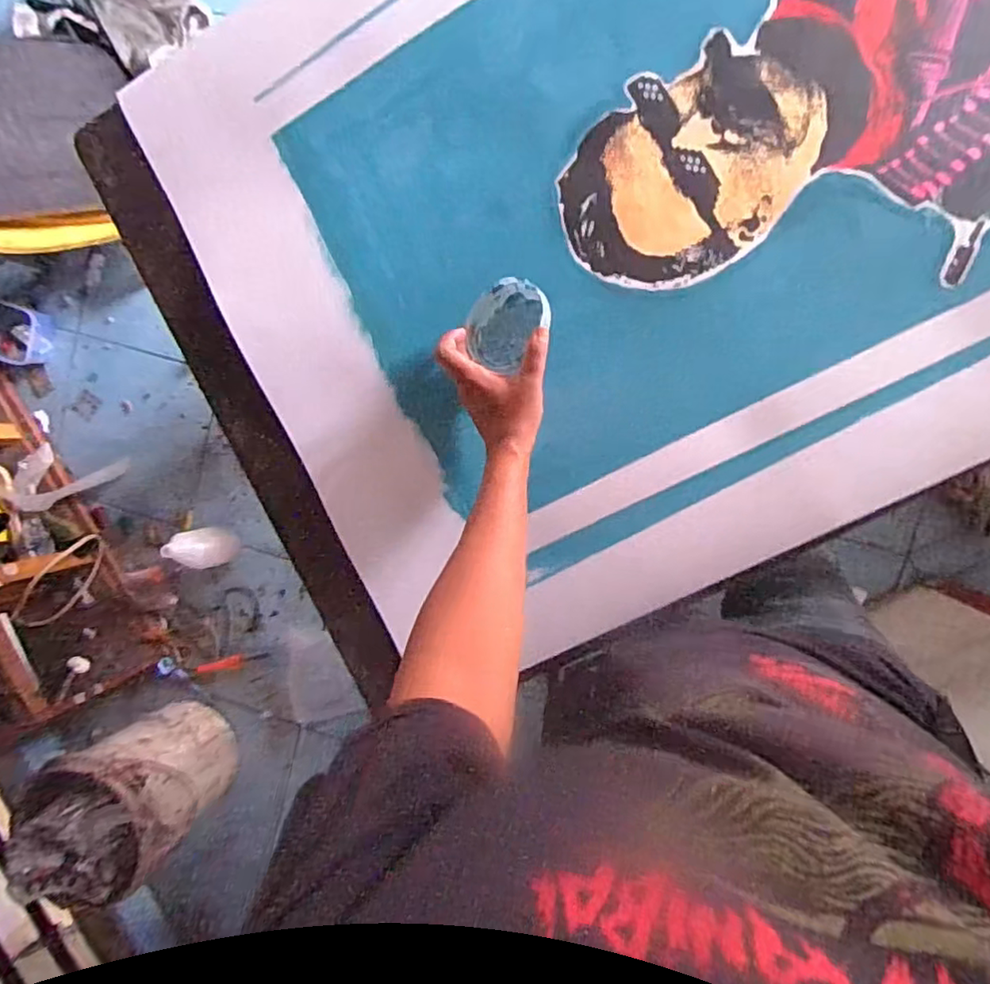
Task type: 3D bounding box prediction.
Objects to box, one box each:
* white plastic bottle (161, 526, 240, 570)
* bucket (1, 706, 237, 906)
[{"bbox_3d":[-0.668,0.131,1.416,0.089,0.158,0.096,-22,91,10],"label":"white plastic bottle"},{"bbox_3d":[-0.801,0.668,1.385,0.310,0.361,0.286,1,95,9],"label":"bucket"}]

